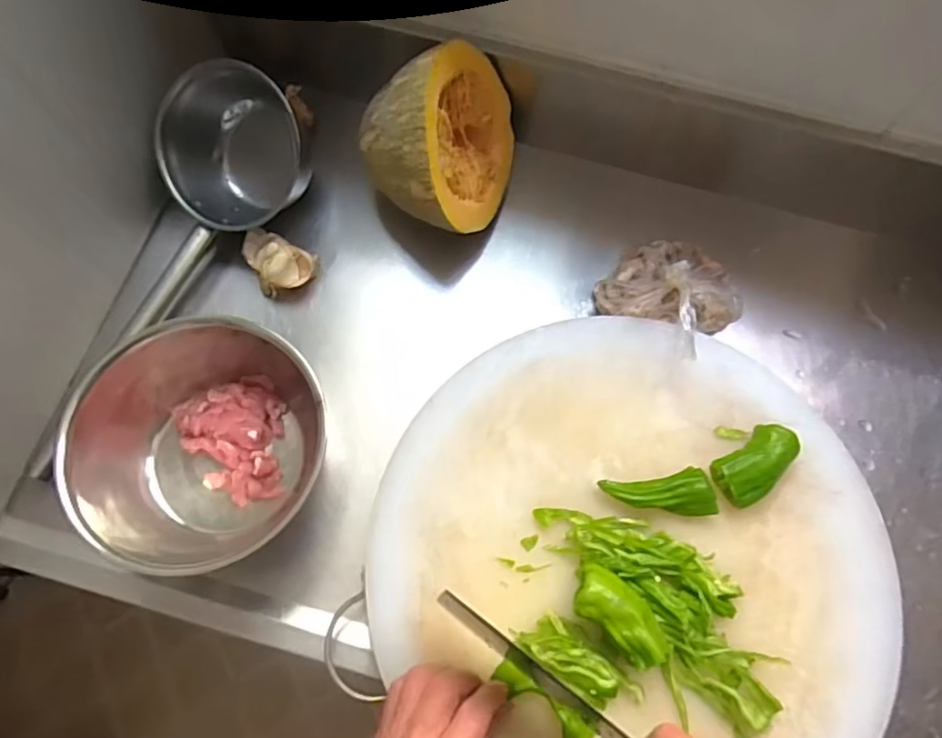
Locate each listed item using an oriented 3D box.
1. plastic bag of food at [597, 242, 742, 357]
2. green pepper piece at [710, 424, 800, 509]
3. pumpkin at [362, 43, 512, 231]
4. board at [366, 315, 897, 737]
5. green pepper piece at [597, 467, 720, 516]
[{"bbox_3d":[0.187,-0.078,0.536,0.116,0.070,0.112,-39,77,-13],"label":"plastic bag of food"},{"bbox_3d":[0.231,0.077,0.489,0.072,0.031,0.041,-35,76,-13],"label":"green pepper piece"},{"bbox_3d":[-0.031,-0.211,0.555,0.102,0.152,0.146,13,28,32],"label":"pumpkin"},{"bbox_3d":[0.124,0.138,0.462,0.388,0.034,0.369,1,70,-2],"label":"board"},{"bbox_3d":[0.147,0.101,0.472,0.080,0.025,0.037,-8,72,-5],"label":"green pepper piece"}]

